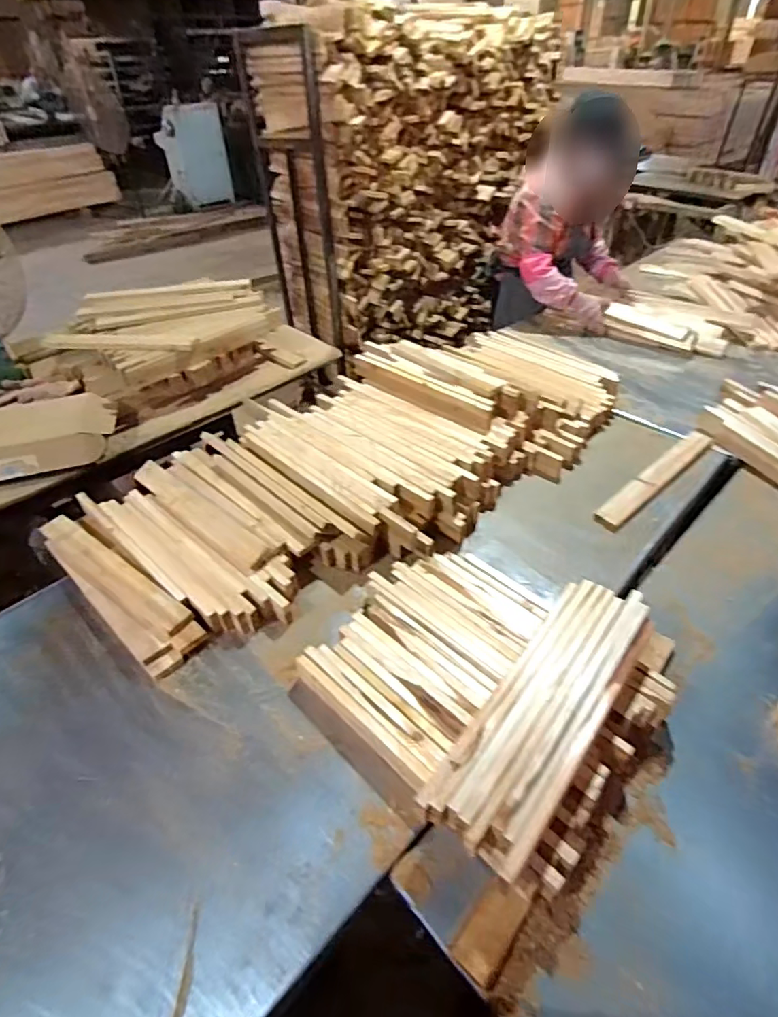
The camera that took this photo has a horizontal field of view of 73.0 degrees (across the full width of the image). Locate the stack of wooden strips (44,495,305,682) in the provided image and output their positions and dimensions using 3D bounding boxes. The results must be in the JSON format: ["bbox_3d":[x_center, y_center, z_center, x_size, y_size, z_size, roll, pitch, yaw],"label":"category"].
[{"bbox_3d":[-0.491,0.097,1.151,0.626,0.059,0.333,32,52,31],"label":"stack of wooden strips"}]

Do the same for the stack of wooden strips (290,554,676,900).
[{"bbox_3d":[0.148,0.285,0.911,0.535,0.141,0.482,28,50,29],"label":"stack of wooden strips"}]

